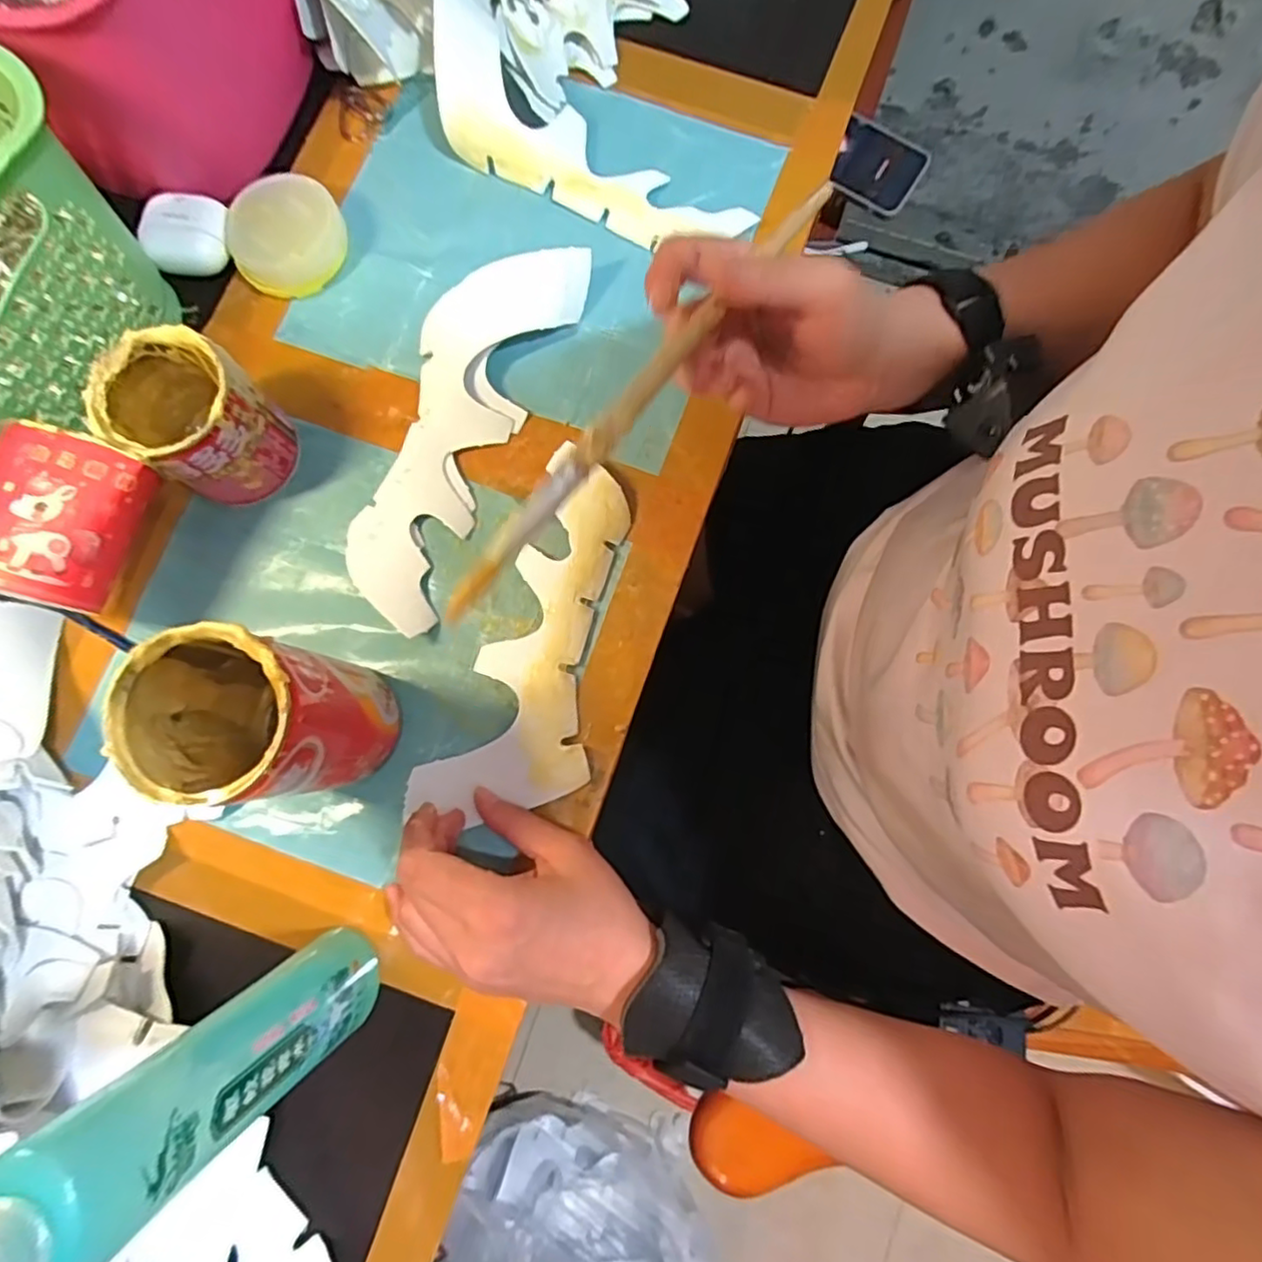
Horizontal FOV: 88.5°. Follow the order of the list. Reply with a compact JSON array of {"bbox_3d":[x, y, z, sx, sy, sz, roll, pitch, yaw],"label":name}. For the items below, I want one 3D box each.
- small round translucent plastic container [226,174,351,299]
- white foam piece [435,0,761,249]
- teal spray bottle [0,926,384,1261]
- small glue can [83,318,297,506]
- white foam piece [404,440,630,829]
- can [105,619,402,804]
[{"bbox_3d":[-0.205,-0.236,0.391,0.063,0.029,0.062,0,80,0],"label":"small round translucent plastic container"},{"bbox_3d":[-0.029,-0.304,0.410,0.217,0.035,0.074,30,81,-8],"label":"white foam piece"},{"bbox_3d":[-0.140,0.151,0.220,0.036,0.220,0.030,10,80,2],"label":"teal spray bottle"},{"bbox_3d":[-0.224,-0.110,0.342,0.067,0.076,0.064,0,80,0],"label":"small glue can"},{"bbox_3d":[-0.047,0.008,0.351,0.079,0.015,0.196,19,82,3],"label":"white foam piece"},{"bbox_3d":[-0.155,0.039,0.289,0.067,0.121,0.061,0,80,0],"label":"can"}]

